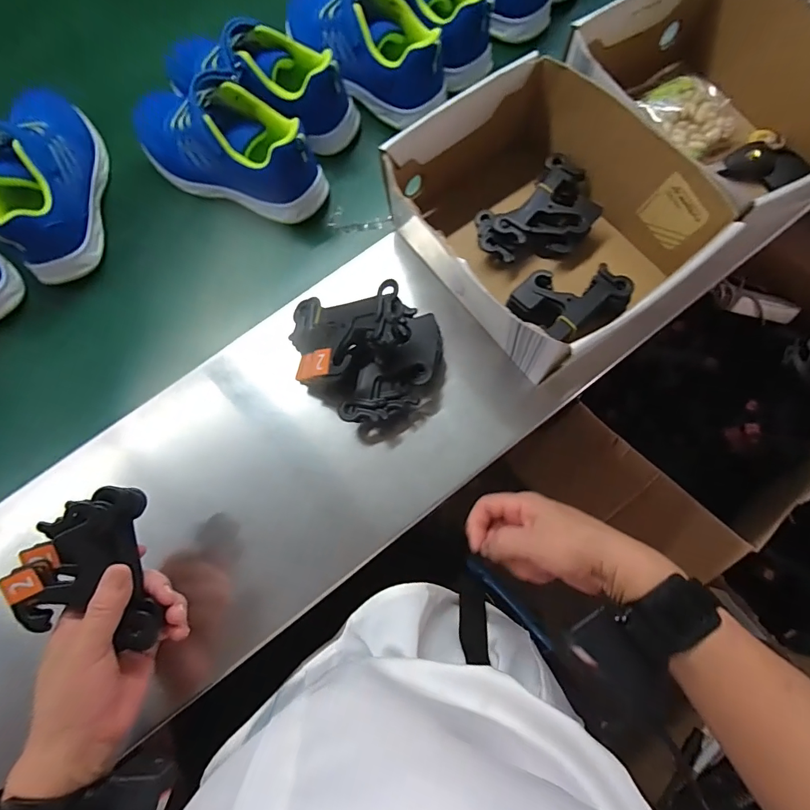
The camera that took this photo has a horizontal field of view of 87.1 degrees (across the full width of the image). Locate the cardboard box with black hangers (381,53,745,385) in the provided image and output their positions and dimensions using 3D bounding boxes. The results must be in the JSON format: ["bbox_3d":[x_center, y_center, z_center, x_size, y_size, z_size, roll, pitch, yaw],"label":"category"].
[{"bbox_3d":[0.120,-0.163,0.382,0.195,0.096,0.236,-34,77,-7],"label":"cardboard box with black hangers"}]

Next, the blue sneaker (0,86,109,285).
[{"bbox_3d":[-0.382,-0.241,0.446,0.083,0.080,0.205,-6,75,0],"label":"blue sneaker"}]

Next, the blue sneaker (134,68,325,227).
[{"bbox_3d":[-0.187,-0.272,0.439,0.203,0.086,0.081,21,77,7],"label":"blue sneaker"}]

